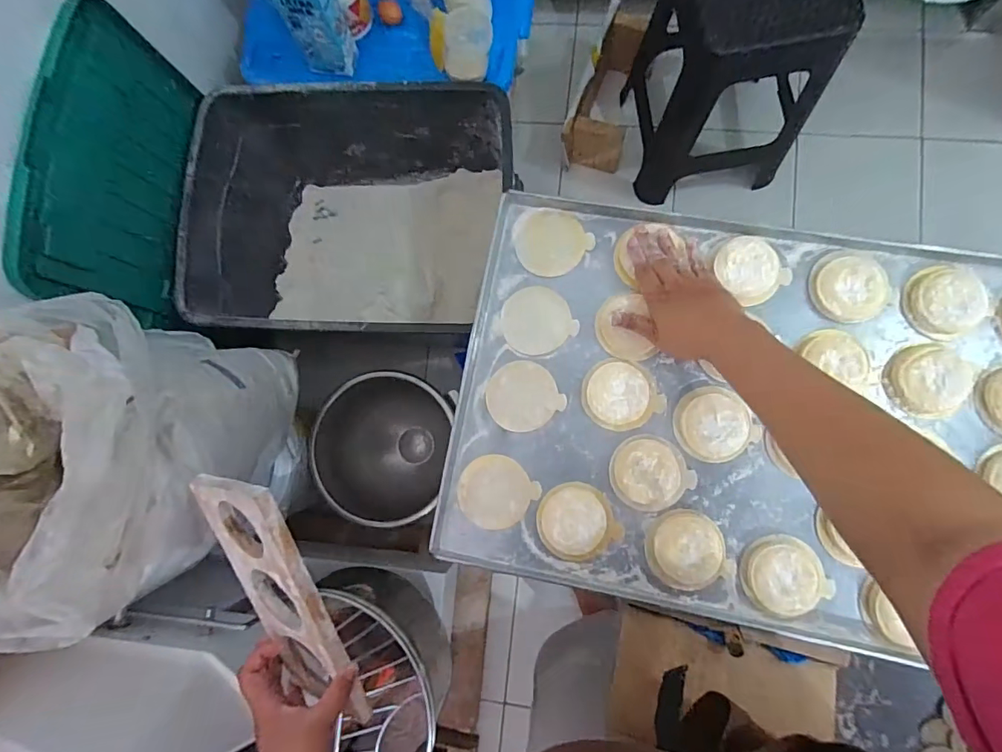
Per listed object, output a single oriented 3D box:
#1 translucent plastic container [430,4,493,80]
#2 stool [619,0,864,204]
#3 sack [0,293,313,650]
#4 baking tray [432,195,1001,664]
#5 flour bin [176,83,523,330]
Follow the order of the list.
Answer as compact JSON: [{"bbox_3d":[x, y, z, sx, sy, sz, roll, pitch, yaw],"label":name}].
[{"bbox_3d":[-0.080,-0.643,0.961,0.126,0.081,0.102,1,83,6],"label":"translucent plastic container"},{"bbox_3d":[0.489,-0.651,1.078,0.330,0.479,0.307,-3,83,5],"label":"stool"},{"bbox_3d":[-0.500,0.114,0.687,0.258,0.521,0.366,-18,82,3],"label":"sack"},{"bbox_3d":[0.266,0.041,0.507,0.608,0.026,0.406,10,84,7],"label":"baking tray"},{"bbox_3d":[-0.297,-0.342,1.149,0.661,0.383,0.552,1,83,6],"label":"flour bin"}]

